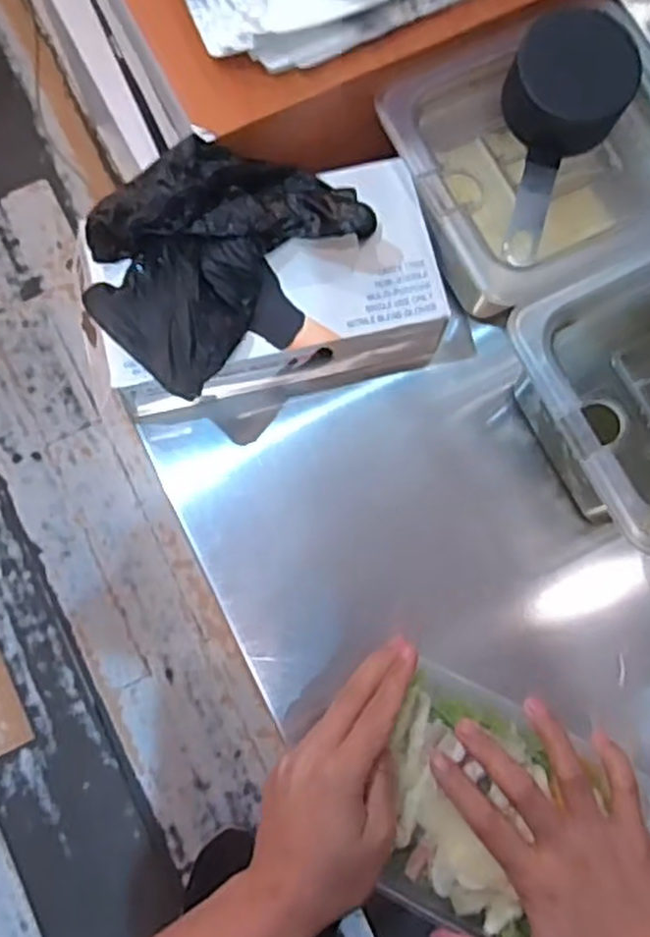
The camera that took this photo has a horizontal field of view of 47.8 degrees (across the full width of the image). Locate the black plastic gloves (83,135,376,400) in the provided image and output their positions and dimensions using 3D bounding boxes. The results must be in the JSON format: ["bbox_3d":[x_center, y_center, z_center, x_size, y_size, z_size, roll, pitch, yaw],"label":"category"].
[{"bbox_3d":[-0.064,-0.127,0.422,0.155,0.040,0.119,-44,82,-9],"label":"black plastic gloves"}]

